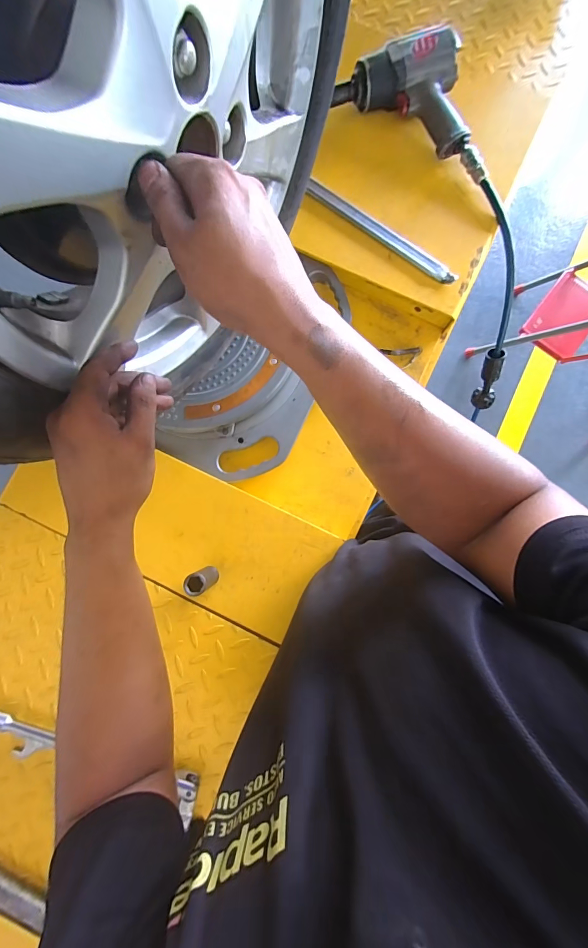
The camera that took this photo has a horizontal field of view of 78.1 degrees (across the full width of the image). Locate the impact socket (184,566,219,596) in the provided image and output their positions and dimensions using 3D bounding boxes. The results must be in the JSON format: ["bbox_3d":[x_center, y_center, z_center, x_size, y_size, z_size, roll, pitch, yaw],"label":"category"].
[{"bbox_3d":[-0.120,0.138,0.478,0.029,0.076,0.027,0,83,-1],"label":"impact socket"}]

